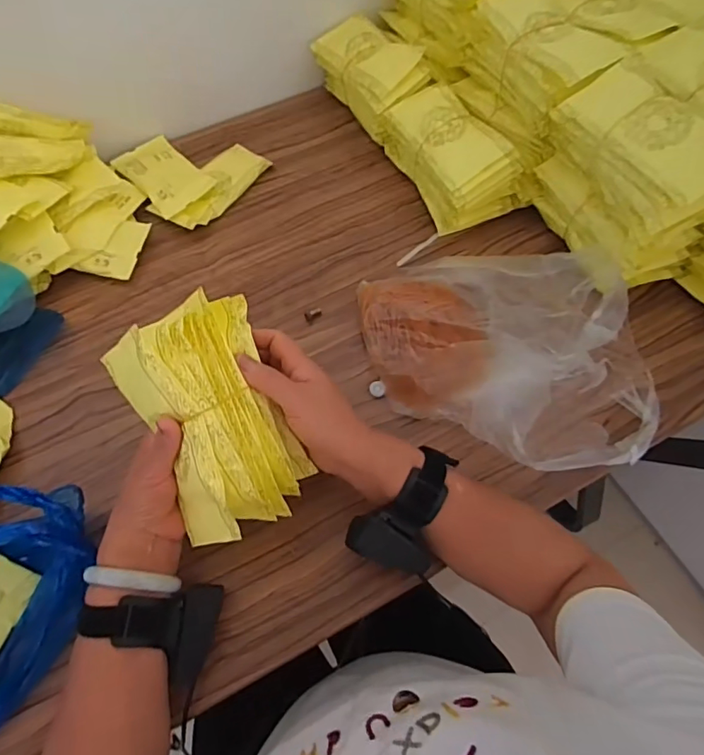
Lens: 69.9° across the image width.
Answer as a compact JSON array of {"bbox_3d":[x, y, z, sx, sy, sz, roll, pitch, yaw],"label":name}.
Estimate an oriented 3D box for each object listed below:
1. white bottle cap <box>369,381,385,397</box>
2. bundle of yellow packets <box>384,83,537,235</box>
[{"bbox_3d":[0.027,0.012,0.537,0.017,0.010,0.016,-2,61,3],"label":"white bottle cap"},{"bbox_3d":[0.129,-0.283,0.641,0.106,0.083,0.174,-22,63,-10],"label":"bundle of yellow packets"}]

